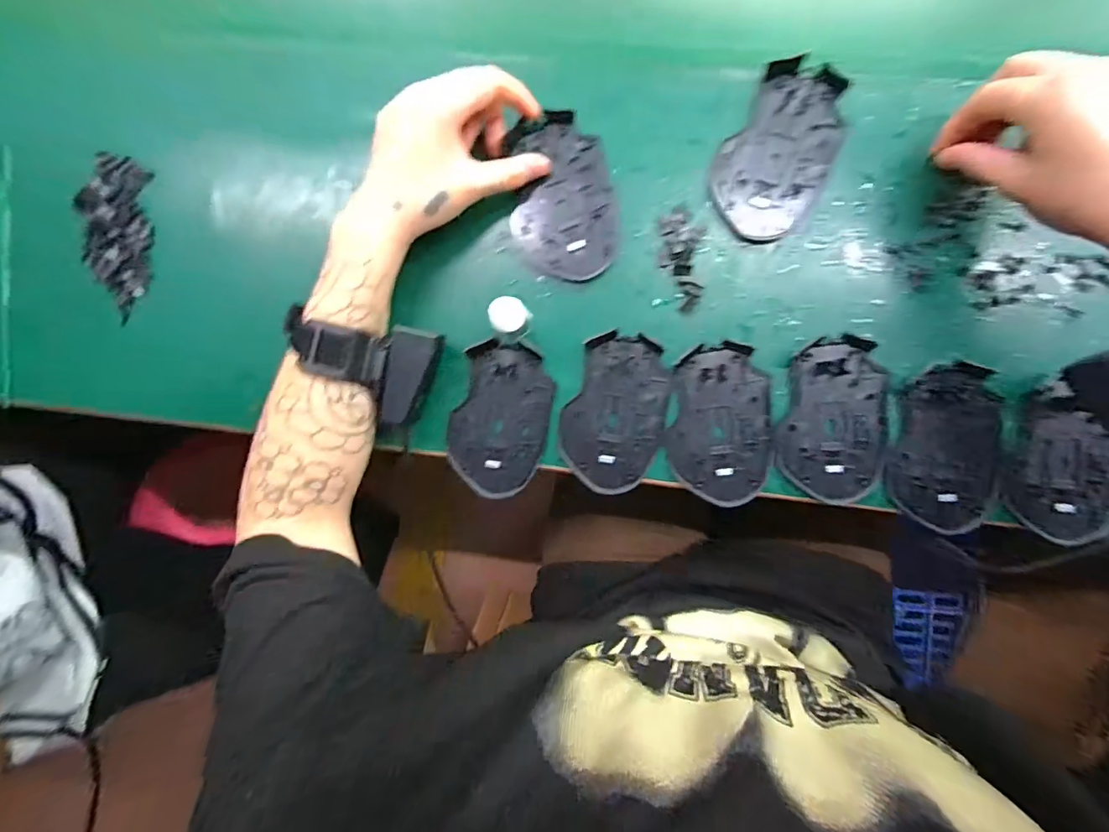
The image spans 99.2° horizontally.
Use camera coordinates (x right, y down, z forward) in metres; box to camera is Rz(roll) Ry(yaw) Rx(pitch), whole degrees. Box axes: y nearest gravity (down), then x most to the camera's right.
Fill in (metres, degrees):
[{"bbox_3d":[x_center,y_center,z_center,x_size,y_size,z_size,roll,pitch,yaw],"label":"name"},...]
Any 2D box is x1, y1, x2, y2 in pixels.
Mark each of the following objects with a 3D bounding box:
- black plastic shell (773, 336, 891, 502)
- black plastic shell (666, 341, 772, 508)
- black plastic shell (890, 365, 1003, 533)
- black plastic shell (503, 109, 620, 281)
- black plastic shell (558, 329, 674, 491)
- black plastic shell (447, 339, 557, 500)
[{"bbox_3d":[0.202,0.003,0.337,0.071,0.007,0.113,8,94,4],"label":"black plastic shell"},{"bbox_3d":[0.122,0.006,0.344,0.071,0.007,0.111,6,93,4],"label":"black plastic shell"},{"bbox_3d":[0.276,0.023,0.329,0.073,0.009,0.113,3,93,4],"label":"black plastic shell"},{"bbox_3d":[0.006,-0.160,0.345,0.075,0.012,0.115,-5,93,5],"label":"black plastic shell"},{"bbox_3d":[0.045,-0.001,0.350,0.074,0.010,0.114,9,94,4],"label":"black plastic shell"},{"bbox_3d":[-0.041,0.004,0.359,0.072,0.012,0.113,14,94,4],"label":"black plastic shell"}]

